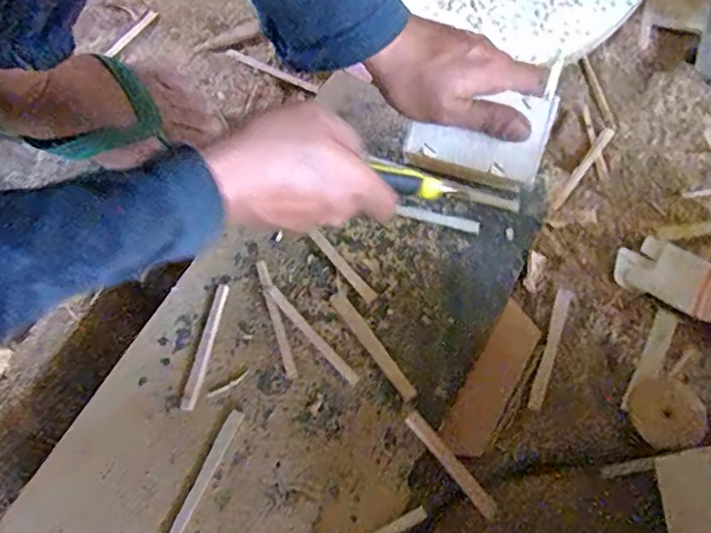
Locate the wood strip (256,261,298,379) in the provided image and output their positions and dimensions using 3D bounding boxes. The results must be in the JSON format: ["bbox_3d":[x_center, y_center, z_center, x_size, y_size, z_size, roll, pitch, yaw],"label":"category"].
[{"bbox_3d":[-0.058,0.036,0.418,0.008,0.004,0.091,-16,70,-6],"label":"wood strip"}]

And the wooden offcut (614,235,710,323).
[{"bbox_3d":[0.262,0.017,0.437,0.128,0.015,0.053,26,72,10],"label":"wooden offcut"}]

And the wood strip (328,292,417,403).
[{"bbox_3d":[0.012,0.055,0.414,0.011,0.004,0.091,-35,73,-12],"label":"wood strip"}]

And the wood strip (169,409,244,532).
[{"bbox_3d":[-0.099,0.136,0.378,0.010,0.007,0.090,23,71,9],"label":"wood strip"}]

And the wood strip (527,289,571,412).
[{"bbox_3d":[0.141,0.059,0.420,0.011,0.004,0.094,20,71,8],"label":"wood strip"}]

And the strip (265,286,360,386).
[{"bbox_3d":[-0.032,0.048,0.415,0.009,0.004,0.093,-41,74,-14],"label":"strip"}]

